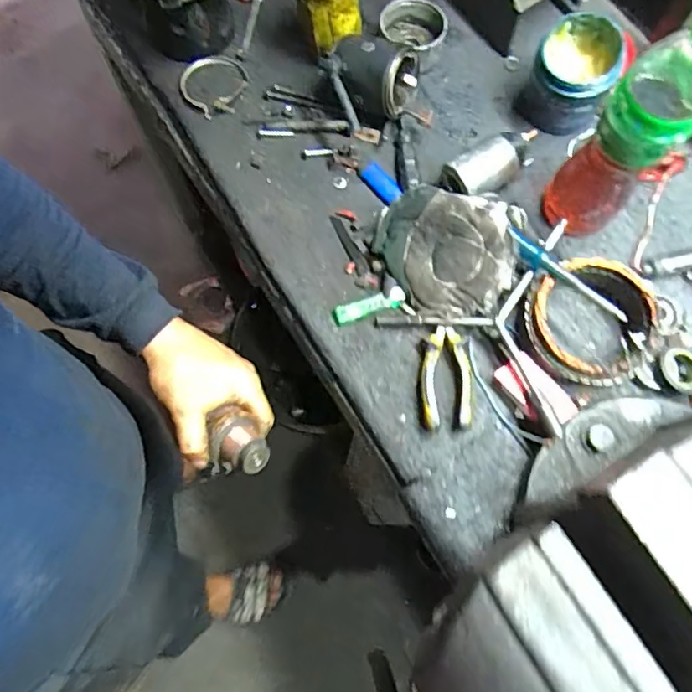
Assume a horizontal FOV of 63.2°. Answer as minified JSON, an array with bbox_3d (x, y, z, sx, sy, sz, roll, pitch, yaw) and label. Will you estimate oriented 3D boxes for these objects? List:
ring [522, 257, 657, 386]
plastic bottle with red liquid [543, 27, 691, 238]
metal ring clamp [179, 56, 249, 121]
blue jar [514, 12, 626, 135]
[{"bbox_3d":[0.249,-0.031,0.582,0.125,0.063,0.124,35,76,11],"label":"ring"},{"bbox_3d":[0.267,-0.190,0.538,0.083,0.240,0.074,31,76,10],"label":"plastic bottle with red liquid"},{"bbox_3d":[-0.162,-0.328,0.702,0.080,0.016,0.080,0,80,2],"label":"metal ring clamp"},{"bbox_3d":[0.258,-0.307,0.644,0.088,0.109,0.086,0,73,1],"label":"blue jar"}]

